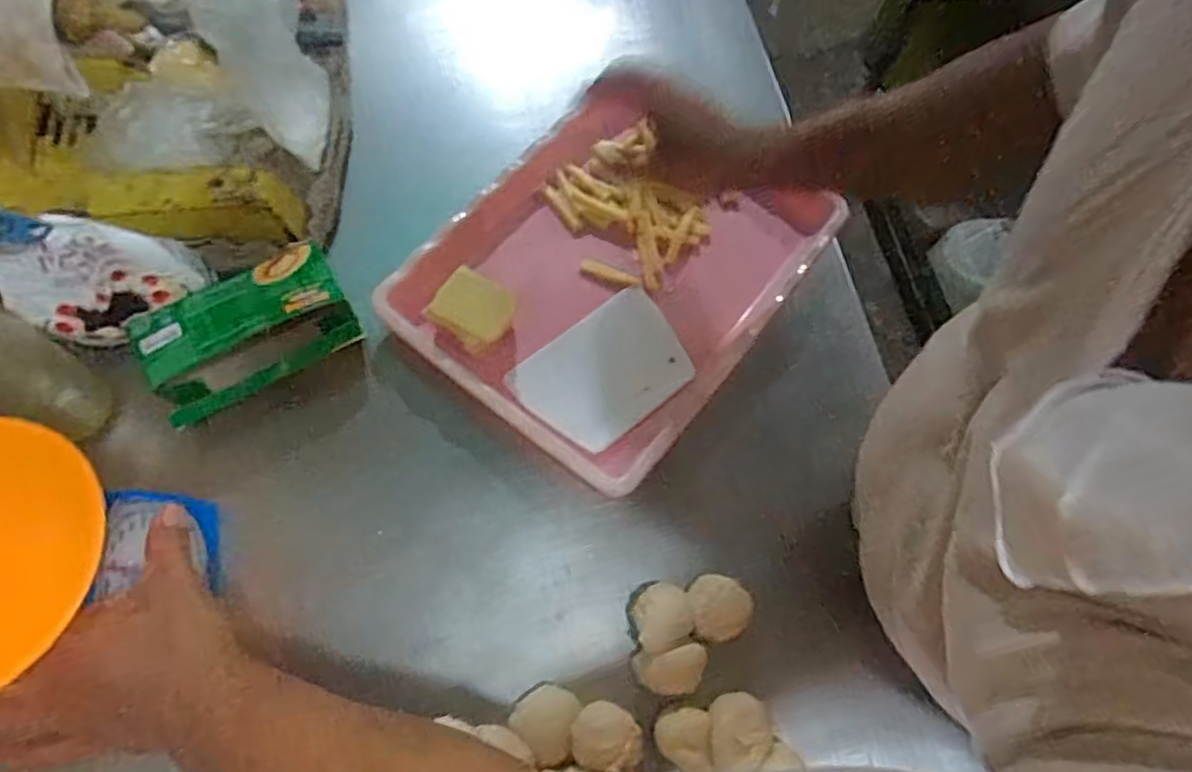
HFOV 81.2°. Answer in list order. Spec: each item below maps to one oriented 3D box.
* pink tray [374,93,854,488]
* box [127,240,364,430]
[{"bbox_3d":[0.013,-0.105,0.640,0.278,0.039,0.337,35,69,14],"label":"pink tray"},{"bbox_3d":[-0.283,-0.045,0.574,0.163,0.056,0.097,-29,73,-15],"label":"box"}]

